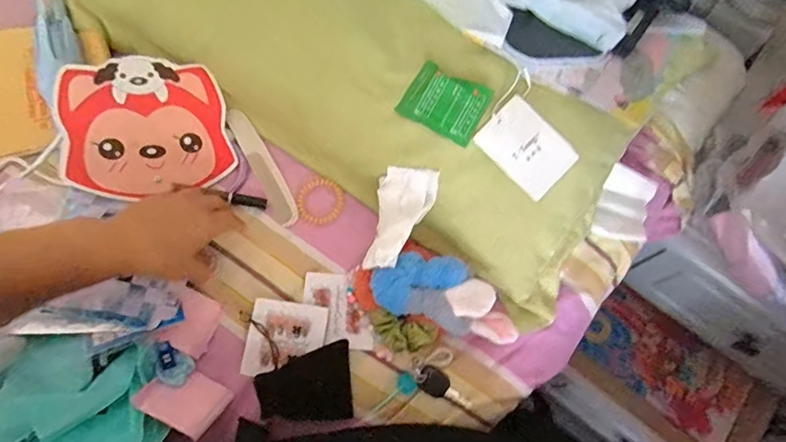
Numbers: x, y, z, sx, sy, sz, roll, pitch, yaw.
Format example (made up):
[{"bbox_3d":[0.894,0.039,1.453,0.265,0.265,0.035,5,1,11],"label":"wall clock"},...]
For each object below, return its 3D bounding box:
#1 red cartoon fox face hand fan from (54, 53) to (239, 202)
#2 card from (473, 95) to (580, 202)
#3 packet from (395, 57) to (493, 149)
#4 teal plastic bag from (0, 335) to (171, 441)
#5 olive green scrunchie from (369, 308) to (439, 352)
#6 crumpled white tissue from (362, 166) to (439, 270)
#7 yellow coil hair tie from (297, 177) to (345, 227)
[{"bbox_3d":[-0.262,-0.103,0.508,0.158,0.011,0.141,-13,88,-28],"label":"red cartoon fox face hand fan"},{"bbox_3d":[0.137,-0.075,0.489,0.091,0.004,0.067,44,87,2],"label":"card"},{"bbox_3d":[0.054,-0.124,0.496,0.084,0.010,0.063,30,94,8],"label":"packet"},{"bbox_3d":[-0.292,0.165,0.398,0.139,0.068,0.144,-28,73,-13],"label":"teal plastic bag"},{"bbox_3d":[0.007,0.114,0.487,0.069,0.024,0.034,14,68,18],"label":"olive green scrunchie"},{"bbox_3d":[0.009,-0.001,0.494,0.060,0.028,0.110,9,69,1],"label":"crumpled white tissue"},{"bbox_3d":[-0.084,-0.022,0.547,0.055,0.010,0.055,0,86,0],"label":"yellow coil hair tie"}]

